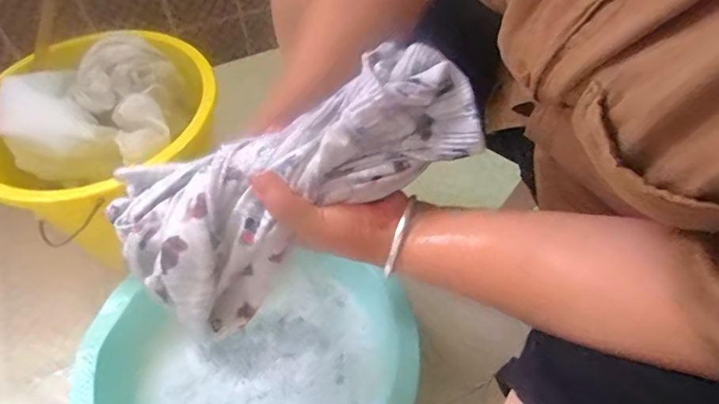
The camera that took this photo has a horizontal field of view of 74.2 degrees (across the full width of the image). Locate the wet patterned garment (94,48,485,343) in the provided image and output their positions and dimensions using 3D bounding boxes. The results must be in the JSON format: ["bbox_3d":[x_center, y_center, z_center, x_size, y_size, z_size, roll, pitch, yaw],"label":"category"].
[{"bbox_3d":[-0.057,-0.017,0.356,0.287,0.082,0.130,-29,50,11],"label":"wet patterned garment"}]

